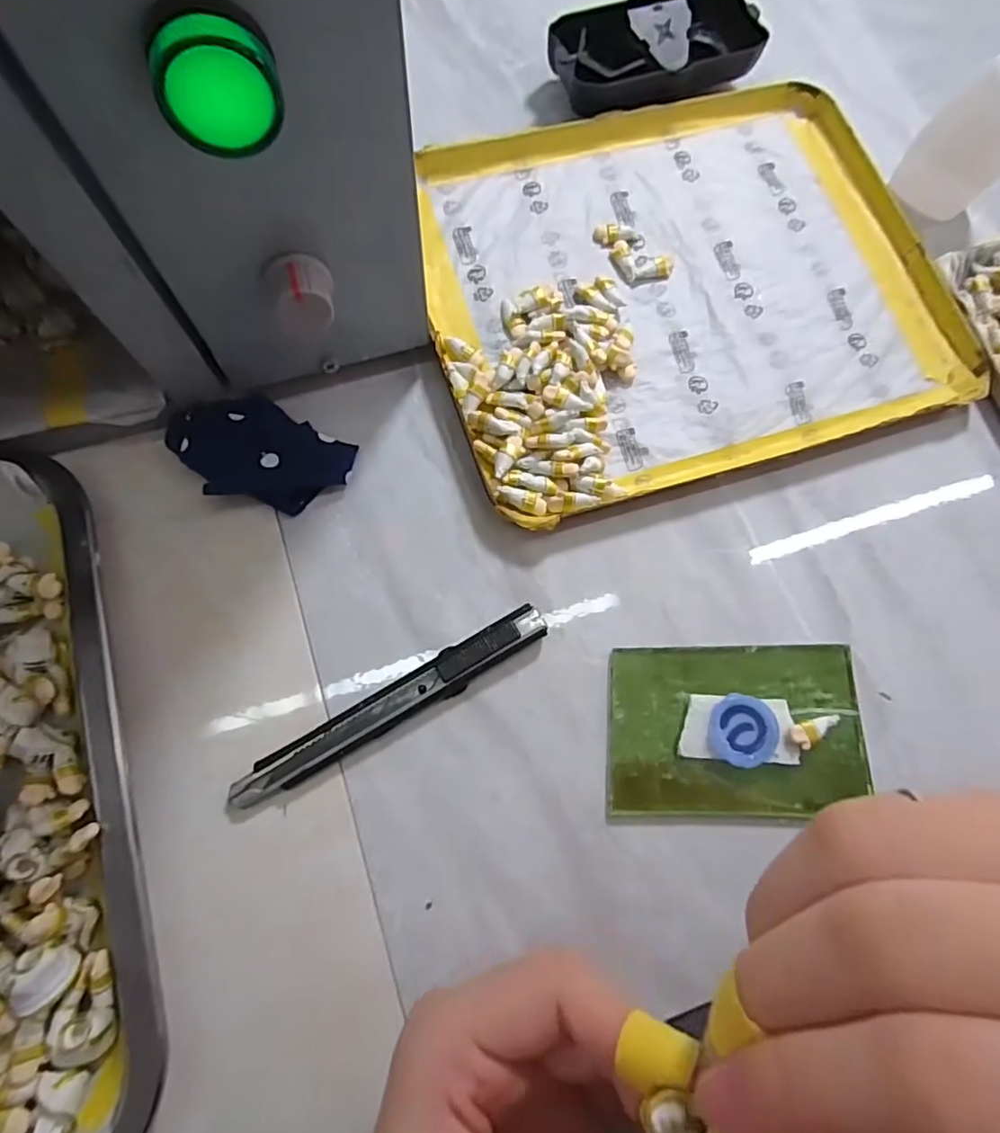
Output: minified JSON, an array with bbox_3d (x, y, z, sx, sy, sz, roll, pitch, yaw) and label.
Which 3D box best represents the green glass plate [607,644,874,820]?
[{"bbox_3d":[0.095,0.065,0.239,0.103,0.008,0.065,0,75,-3],"label":"green glass plate"}]

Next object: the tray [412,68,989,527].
[{"bbox_3d":[0.086,-0.141,0.288,0.241,0.016,0.199,-17,76,-5],"label":"tray"}]

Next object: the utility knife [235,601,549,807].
[{"bbox_3d":[-0.041,0.054,0.235,0.133,0.011,0.016,-31,79,-10],"label":"utility knife"}]

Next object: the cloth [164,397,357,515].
[{"bbox_3d":[-0.103,-0.048,0.257,0.073,0.020,0.044,21,75,3],"label":"cloth"}]

